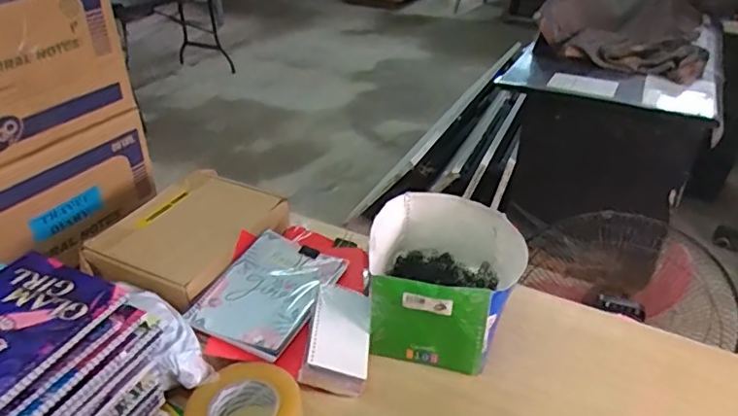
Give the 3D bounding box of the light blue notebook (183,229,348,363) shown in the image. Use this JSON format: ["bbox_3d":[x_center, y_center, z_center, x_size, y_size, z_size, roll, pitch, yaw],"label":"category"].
[{"bbox_3d":[-0.145,0.122,0.817,0.155,0.023,0.228,15,36,22],"label":"light blue notebook"}]

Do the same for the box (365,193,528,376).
[{"bbox_3d":[0.107,0.093,0.810,0.201,0.128,0.237,6,34,9],"label":"box"}]

